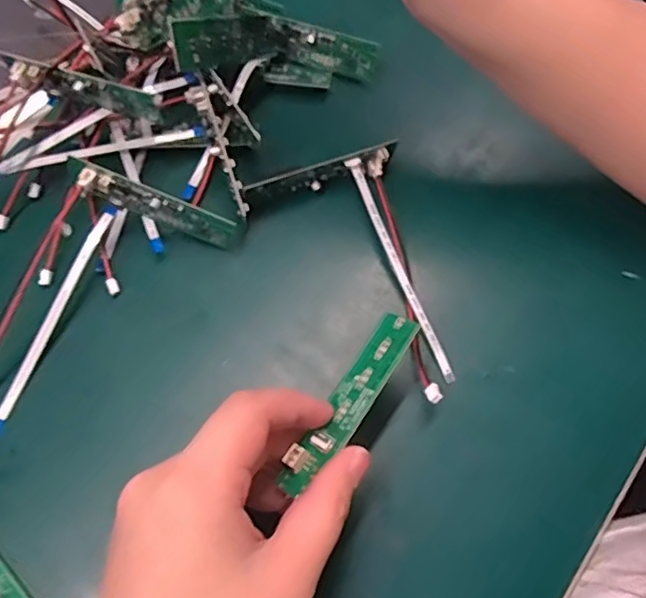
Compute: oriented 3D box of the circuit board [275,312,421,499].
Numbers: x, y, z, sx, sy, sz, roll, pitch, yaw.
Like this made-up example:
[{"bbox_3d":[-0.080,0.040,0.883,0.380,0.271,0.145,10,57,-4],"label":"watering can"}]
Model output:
[{"bbox_3d":[0.011,0.040,0.243,0.016,0.008,0.082,33,72,13],"label":"circuit board"}]

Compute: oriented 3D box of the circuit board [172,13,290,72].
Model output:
[{"bbox_3d":[-0.045,-0.134,0.320,0.005,0.024,0.089,8,27,30],"label":"circuit board"}]

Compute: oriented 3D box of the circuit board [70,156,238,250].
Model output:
[{"bbox_3d":[-0.079,-0.044,0.294,0.078,0.021,0.011,23,64,-11],"label":"circuit board"}]

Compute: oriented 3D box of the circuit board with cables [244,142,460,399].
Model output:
[{"bbox_3d":[0.011,-0.014,0.294,0.076,0.021,0.129,-10,66,-6],"label":"circuit board with cables"}]

